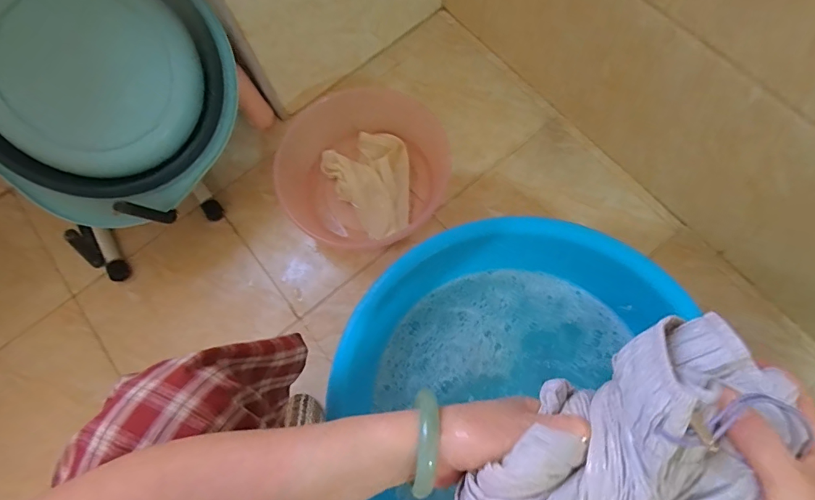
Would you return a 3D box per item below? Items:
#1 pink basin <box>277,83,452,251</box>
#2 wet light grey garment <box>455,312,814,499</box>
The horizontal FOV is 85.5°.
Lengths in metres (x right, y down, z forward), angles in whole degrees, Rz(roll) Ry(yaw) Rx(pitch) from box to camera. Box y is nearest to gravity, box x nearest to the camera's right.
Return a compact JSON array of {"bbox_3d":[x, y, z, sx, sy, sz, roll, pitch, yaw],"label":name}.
[{"bbox_3d":[-0.068,-0.137,0.773,0.258,0.102,0.269,0,74,1],"label":"pink basin"},{"bbox_3d":[0.127,0.131,0.263,0.218,0.073,0.107,-42,77,-1],"label":"wet light grey garment"}]

